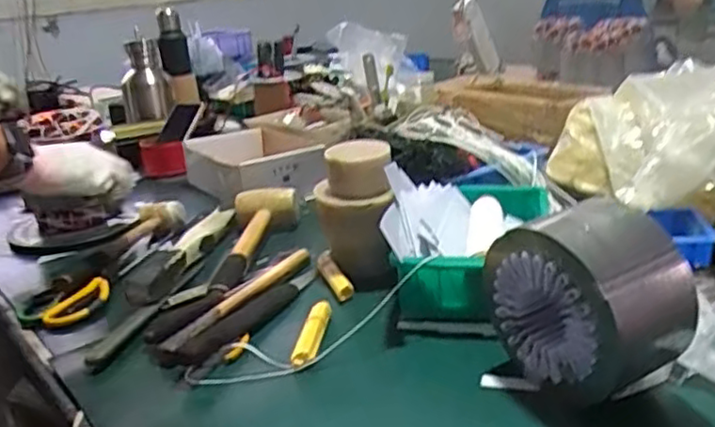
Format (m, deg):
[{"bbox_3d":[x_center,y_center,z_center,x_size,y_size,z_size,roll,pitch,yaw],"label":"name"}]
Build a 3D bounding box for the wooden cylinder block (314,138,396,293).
[{"bbox_3d":[-0.001,0.004,0.817,0.092,0.167,0.081,-7,21,-4],"label":"wooden cylinder block"}]

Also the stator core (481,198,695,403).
[{"bbox_3d":[0.190,0.075,0.566,0.101,0.146,0.142,-16,23,-27],"label":"stator core"}]

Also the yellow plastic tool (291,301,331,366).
[{"bbox_3d":[-0.046,0.122,0.687,0.019,0.022,0.096,-1,21,11],"label":"yellow plastic tool"}]

